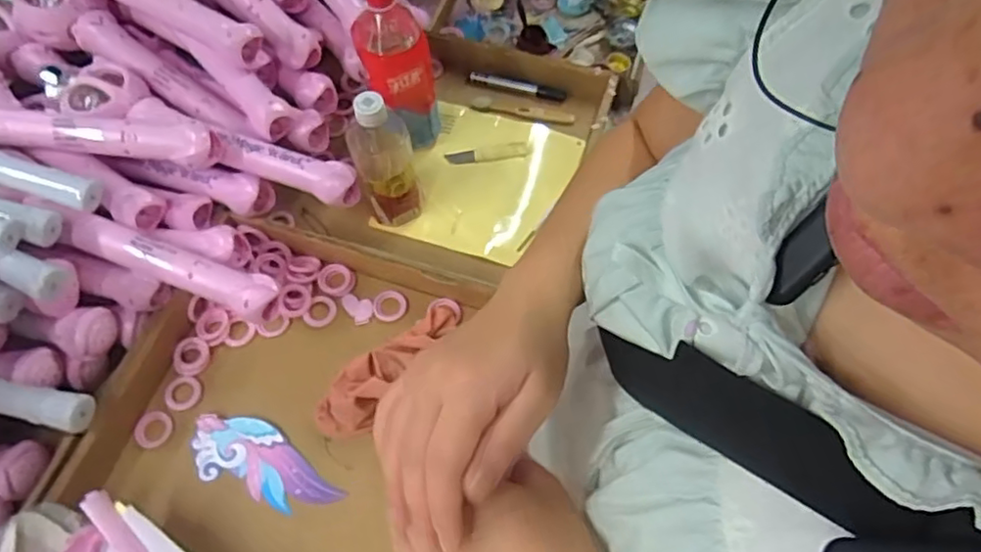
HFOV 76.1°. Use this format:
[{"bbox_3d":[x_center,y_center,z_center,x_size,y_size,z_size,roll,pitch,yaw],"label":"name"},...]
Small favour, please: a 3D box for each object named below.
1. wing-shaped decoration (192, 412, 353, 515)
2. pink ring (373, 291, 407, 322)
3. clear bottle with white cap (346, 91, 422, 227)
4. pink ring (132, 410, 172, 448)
[{"bbox_3d":[-0.229,0.191,0.641,0.163,0.011,0.070,19,66,8],"label":"wing-shaped decoration"},{"bbox_3d":[-0.115,0.034,0.715,0.037,0.005,0.038,1,65,-1],"label":"pink ring"},{"bbox_3d":[-0.117,-0.122,0.695,0.066,0.186,0.057,-13,66,-7],"label":"clear bottle with white cap"},{"bbox_3d":[-0.354,0.161,0.657,0.035,0.010,0.039,28,67,11],"label":"pink ring"}]

